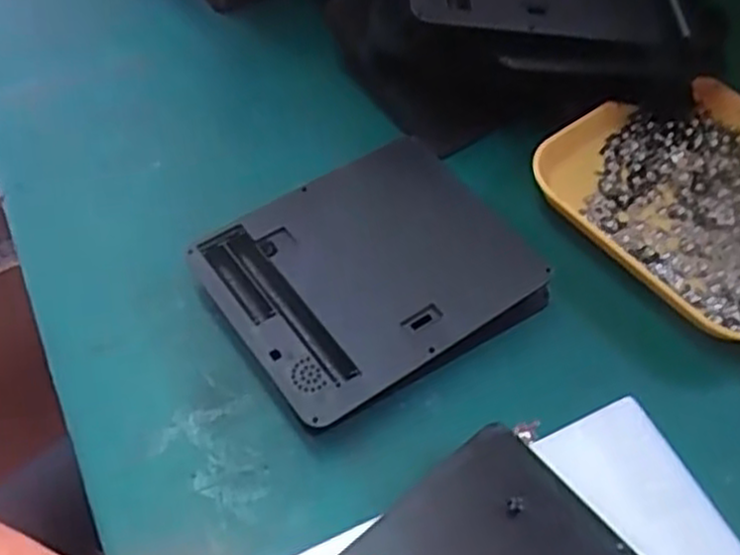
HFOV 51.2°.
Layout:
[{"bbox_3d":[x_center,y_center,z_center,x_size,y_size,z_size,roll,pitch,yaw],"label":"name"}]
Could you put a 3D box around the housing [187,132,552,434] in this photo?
[{"bbox_3d":[0.004,-0.003,0.362,0.141,0.025,0.109,-30,63,-21],"label":"housing"}]

